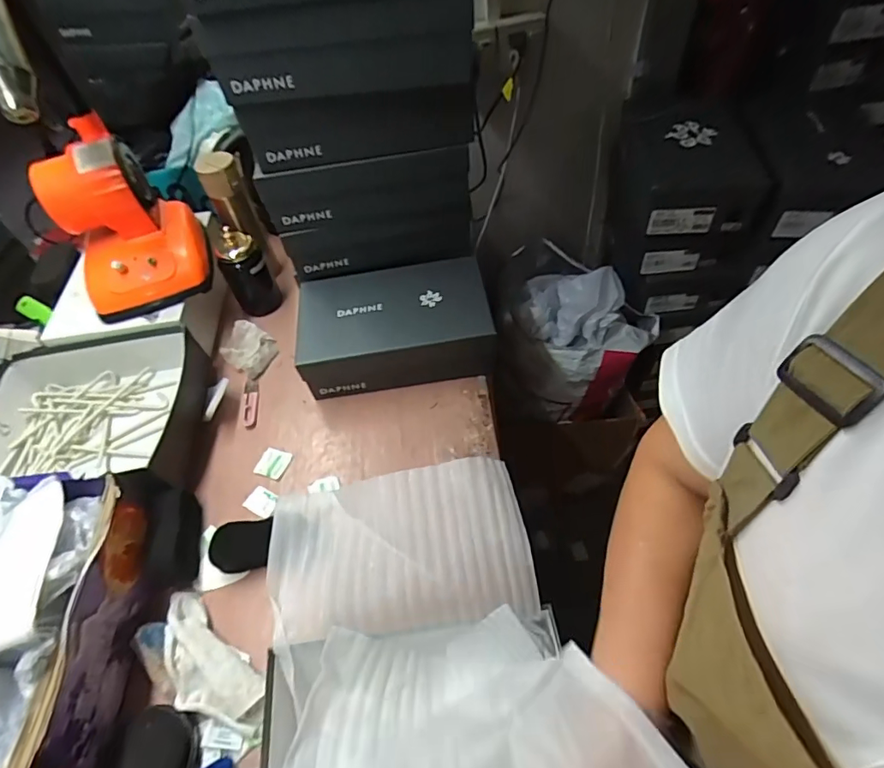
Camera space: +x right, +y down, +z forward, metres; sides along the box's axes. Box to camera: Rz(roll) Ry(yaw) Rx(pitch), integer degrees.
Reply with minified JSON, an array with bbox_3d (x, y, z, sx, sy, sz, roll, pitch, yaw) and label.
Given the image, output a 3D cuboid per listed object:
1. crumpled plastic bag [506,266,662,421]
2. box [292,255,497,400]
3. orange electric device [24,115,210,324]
[{"bbox_3d":[0.273,-0.077,1.040,0.282,0.273,0.226,12,56,14],"label":"crumpled plastic bag"},{"bbox_3d":[-0.075,-0.088,0.826,0.292,0.110,0.182,-8,53,0],"label":"box"},{"bbox_3d":[-0.492,-0.249,0.784,0.179,0.202,0.181,-19,54,-8],"label":"orange electric device"}]

